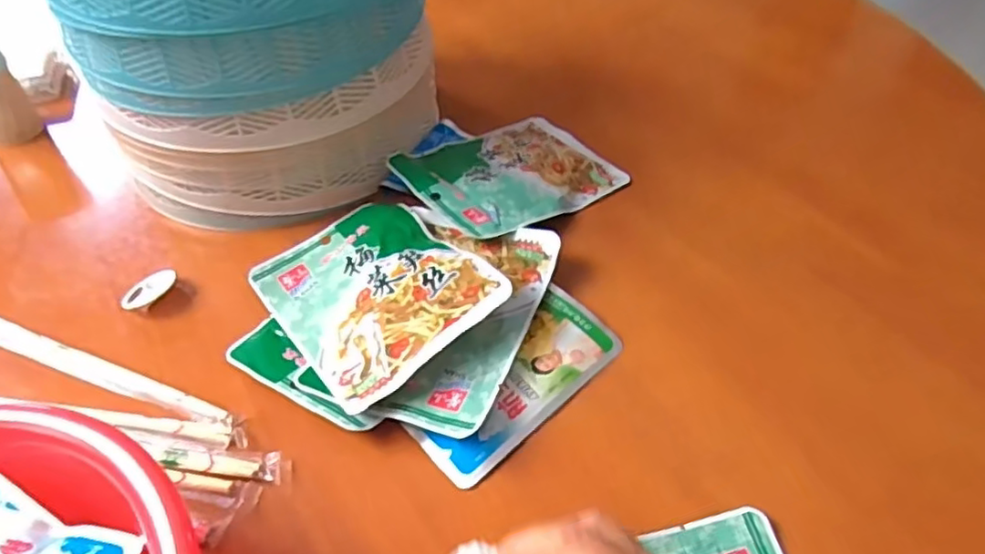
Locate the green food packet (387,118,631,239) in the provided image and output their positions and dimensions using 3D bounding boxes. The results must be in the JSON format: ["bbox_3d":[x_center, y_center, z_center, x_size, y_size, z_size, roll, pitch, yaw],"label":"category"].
[{"bbox_3d":[0.013,-0.076,0.478,0.144,0.012,0.108,-26,51,-33],"label":"green food packet"}]

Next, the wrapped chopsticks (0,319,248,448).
[{"bbox_3d":[-0.229,0.055,0.380,0.218,0.009,0.016,15,51,18],"label":"wrapped chopsticks"}]

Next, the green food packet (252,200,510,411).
[{"bbox_3d":[-0.074,0.005,0.396,0.108,0.012,0.145,-41,47,-13],"label":"green food packet"}]

